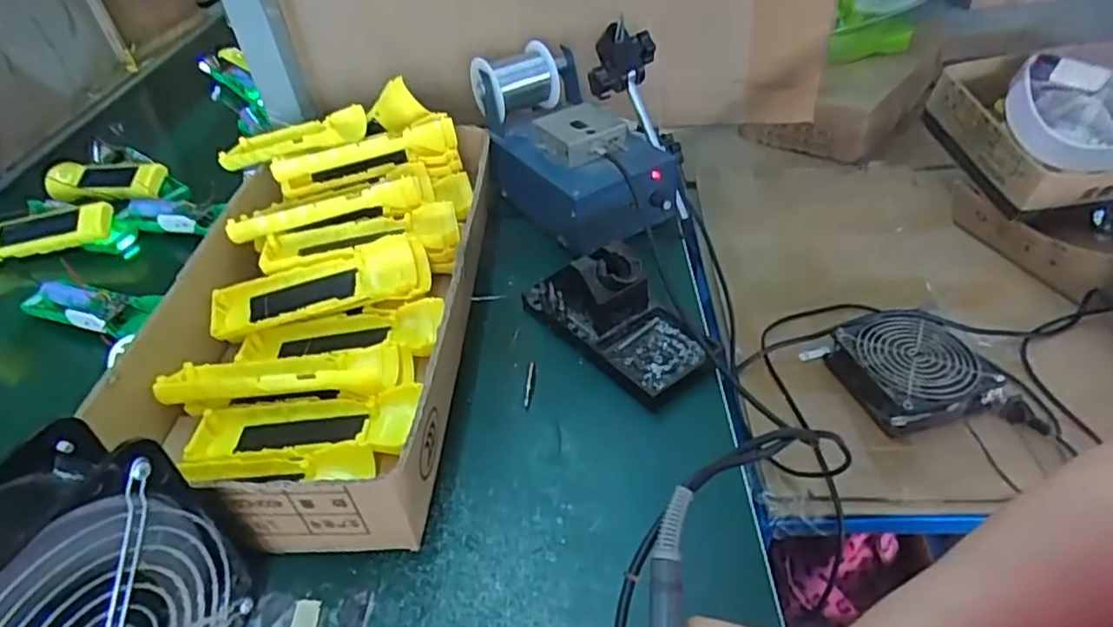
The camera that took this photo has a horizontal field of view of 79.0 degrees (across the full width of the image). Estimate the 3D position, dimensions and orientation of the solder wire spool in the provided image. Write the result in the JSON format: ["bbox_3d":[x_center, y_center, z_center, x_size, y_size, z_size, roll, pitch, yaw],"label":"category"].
[{"bbox_3d":[-0.040,-0.234,0.674,0.081,0.056,0.065,-30,48,-24],"label":"solder wire spool"}]

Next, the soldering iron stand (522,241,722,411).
[{"bbox_3d":[0.044,-0.008,0.514,0.074,0.071,0.152,-29,46,-26],"label":"soldering iron stand"}]

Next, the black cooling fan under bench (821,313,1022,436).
[{"bbox_3d":[0.365,0.054,0.681,0.144,0.047,0.124,-13,43,-9],"label":"black cooling fan under bench"}]

